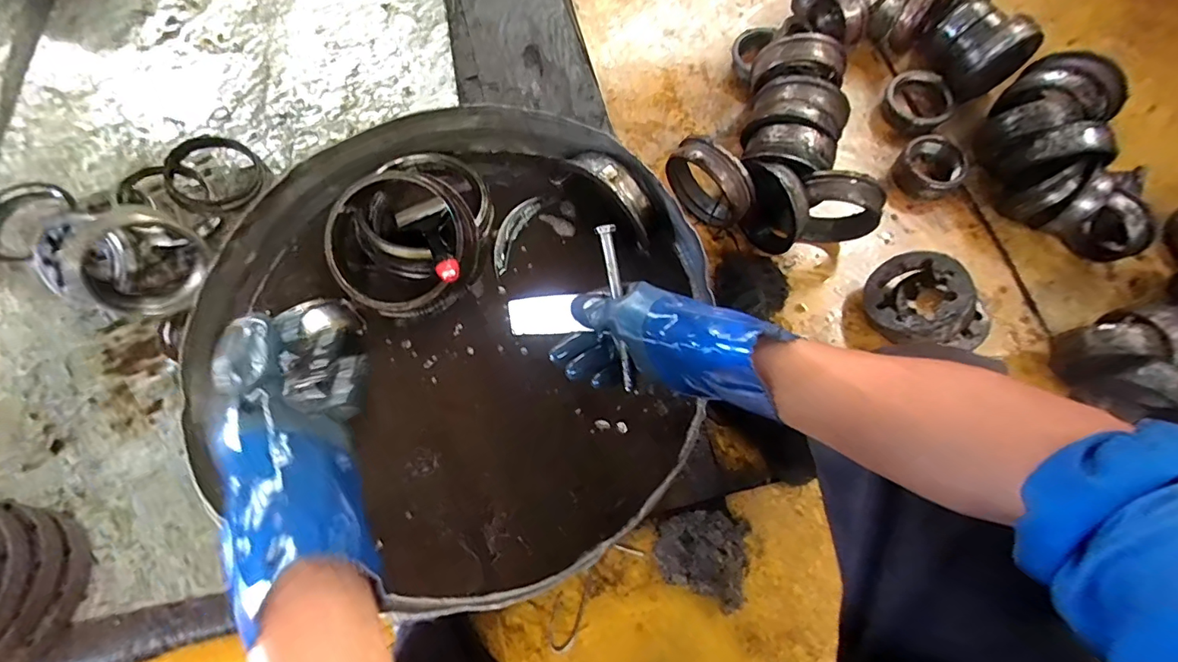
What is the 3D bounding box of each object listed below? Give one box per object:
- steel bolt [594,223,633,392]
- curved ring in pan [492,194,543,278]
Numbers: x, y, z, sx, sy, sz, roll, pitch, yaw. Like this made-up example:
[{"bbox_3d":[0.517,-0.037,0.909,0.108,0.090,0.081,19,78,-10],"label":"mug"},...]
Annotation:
[{"bbox_3d":[0.026,-0.020,0.468,0.016,0.010,0.152,-9,94,-3],"label":"steel bolt"},{"bbox_3d":[-0.104,-0.133,0.691,0.037,0.013,0.119,23,73,11],"label":"curved ring in pan"}]

